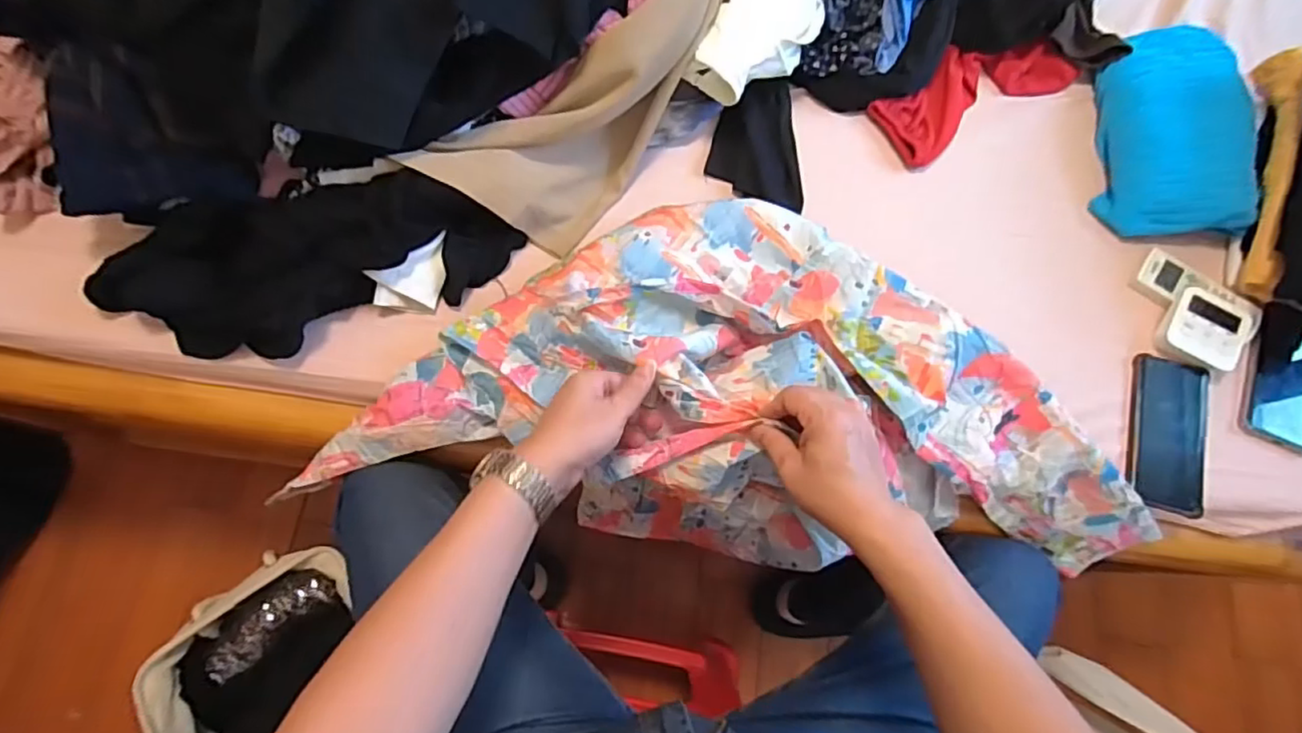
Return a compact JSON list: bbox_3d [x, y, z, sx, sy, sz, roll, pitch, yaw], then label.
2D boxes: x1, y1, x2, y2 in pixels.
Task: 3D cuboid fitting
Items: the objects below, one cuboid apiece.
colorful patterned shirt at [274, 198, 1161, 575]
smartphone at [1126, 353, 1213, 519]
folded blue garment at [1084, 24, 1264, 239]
[{"bbox_3d":[0.098,0.008,0.665,0.805,0.183,0.313,7,73,-1],"label":"colorful patterned shirt"},{"bbox_3d":[0.543,0.071,0.665,0.077,0.016,0.162,15,73,2],"label":"smartphone"},{"bbox_3d":[0.629,-0.282,0.764,0.160,0.034,0.292,13,73,1],"label":"folded blue garment"}]

